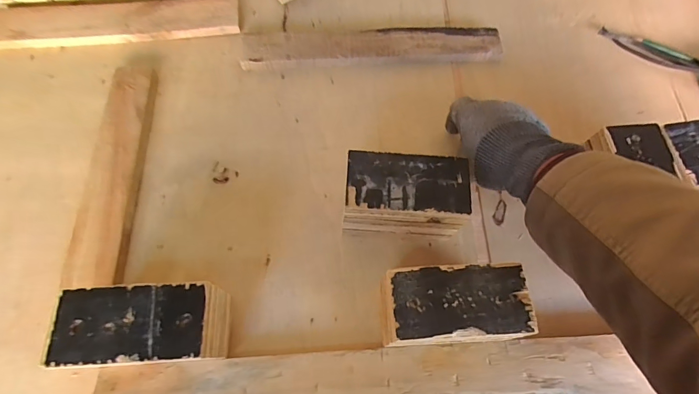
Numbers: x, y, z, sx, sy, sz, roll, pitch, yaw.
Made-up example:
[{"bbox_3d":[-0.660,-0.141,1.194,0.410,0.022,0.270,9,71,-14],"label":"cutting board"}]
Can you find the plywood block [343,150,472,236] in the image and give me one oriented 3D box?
[{"bbox_3d":[0.054,0.005,0.397,0.115,0.088,0.063,0,67,-1],"label":"plywood block"}]

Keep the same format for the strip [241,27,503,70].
[{"bbox_3d":[0.032,-0.204,0.523,0.341,0.015,0.056,-3,67,-3],"label":"strip"}]

